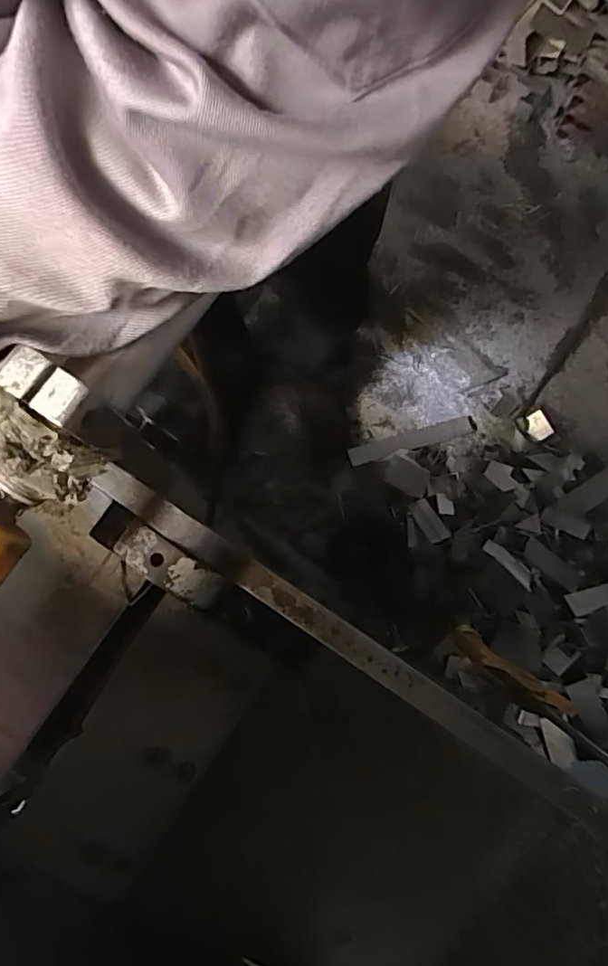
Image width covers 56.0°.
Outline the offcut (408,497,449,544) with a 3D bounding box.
[{"bbox_3d":[0.228,0.070,1.044,0.037,0.126,0.013,-18,122,-3],"label":"offcut"}]

